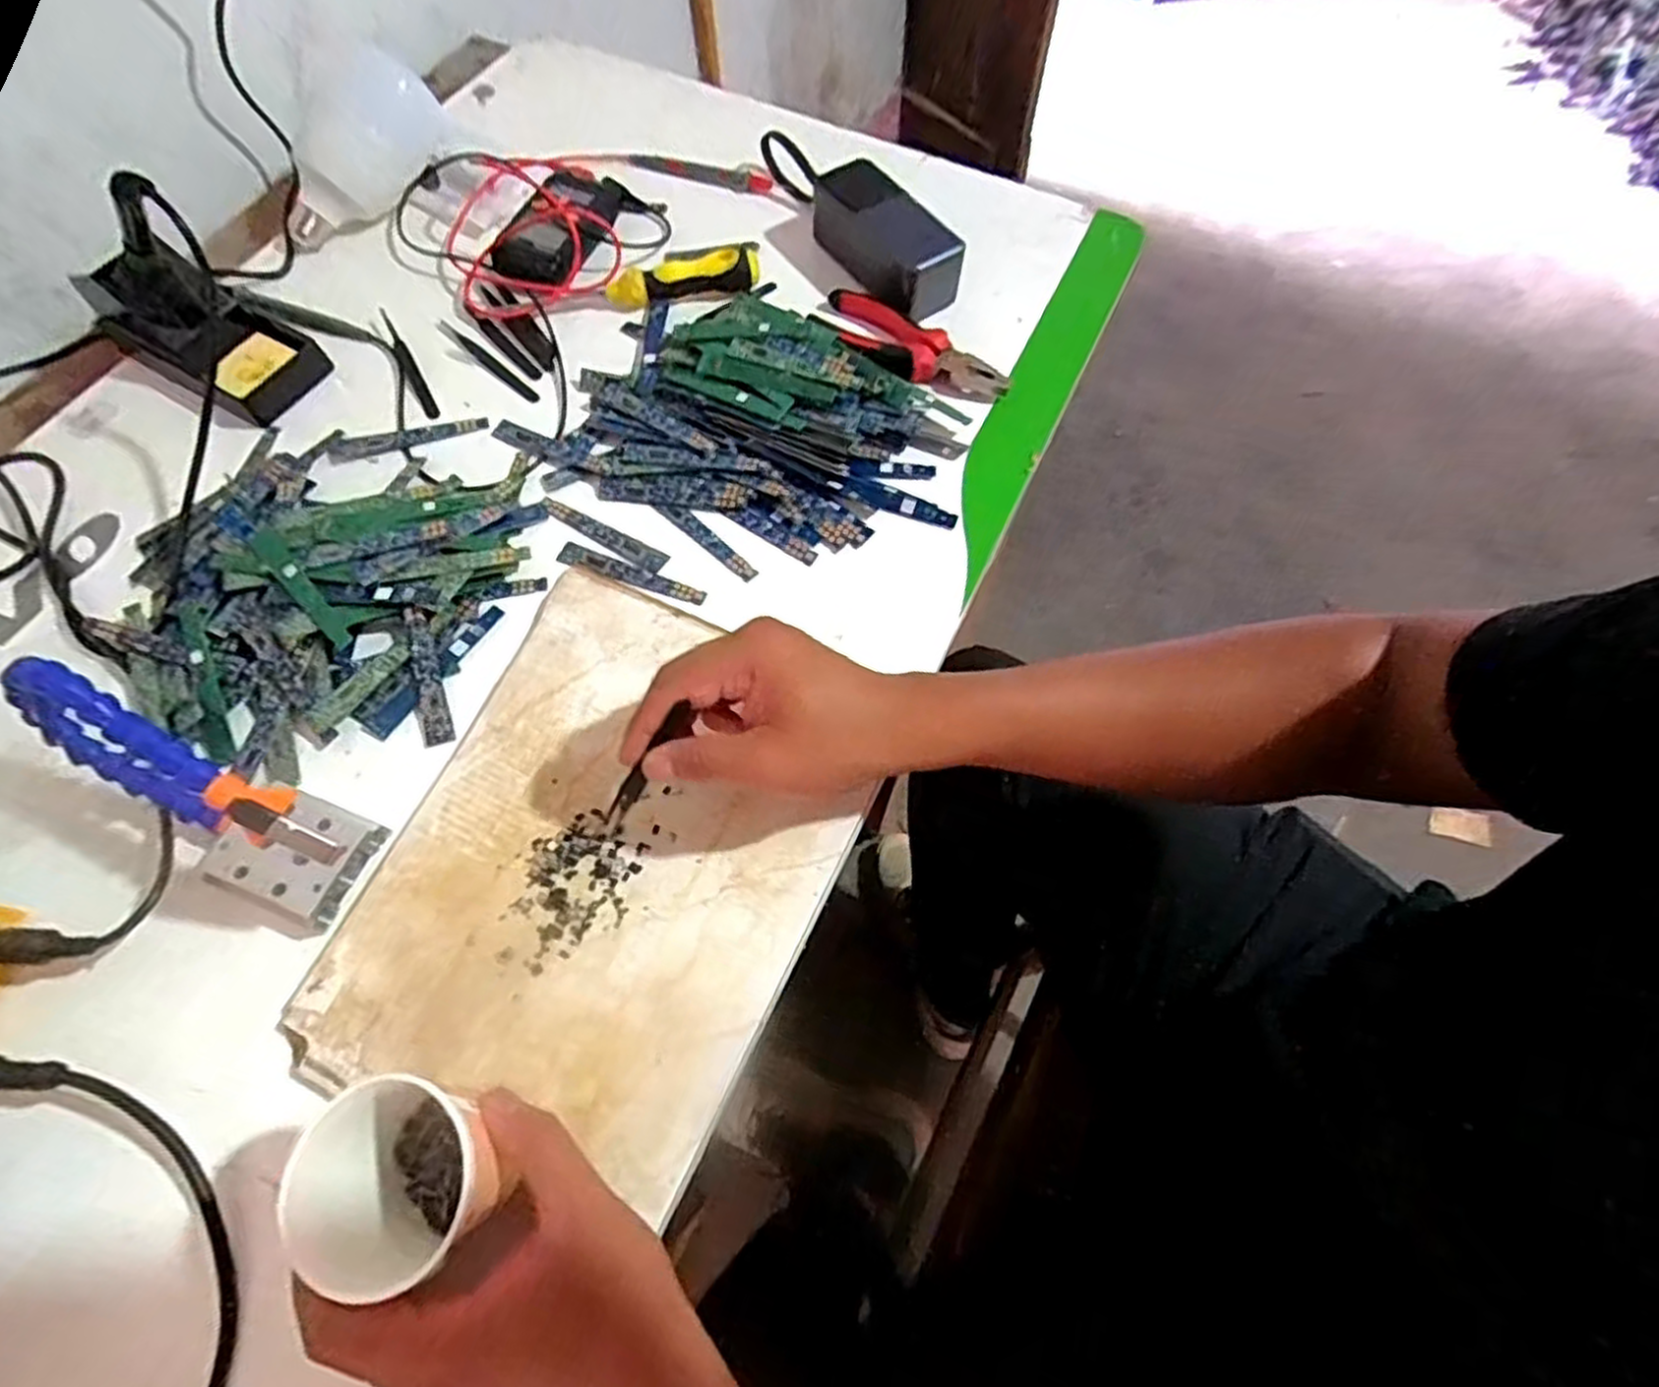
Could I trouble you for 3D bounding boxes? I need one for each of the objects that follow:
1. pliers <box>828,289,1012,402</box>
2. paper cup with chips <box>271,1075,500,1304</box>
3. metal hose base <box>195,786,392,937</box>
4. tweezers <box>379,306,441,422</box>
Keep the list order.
[{"bbox_3d":[0.056,-0.248,0.561,0.151,0.025,0.057,31,69,13],"label":"pliers"},{"bbox_3d":[-0.175,0.194,0.312,0.076,0.074,0.067,-8,66,-4],"label":"paper cup with chips"},{"bbox_3d":[-0.280,0.084,0.401,0.067,0.017,0.059,21,67,9],"label":"metal hose base"},{"bbox_3d":[-0.307,-0.240,0.563,0.010,0.013,0.112,-27,69,-12],"label":"tweezers"}]

